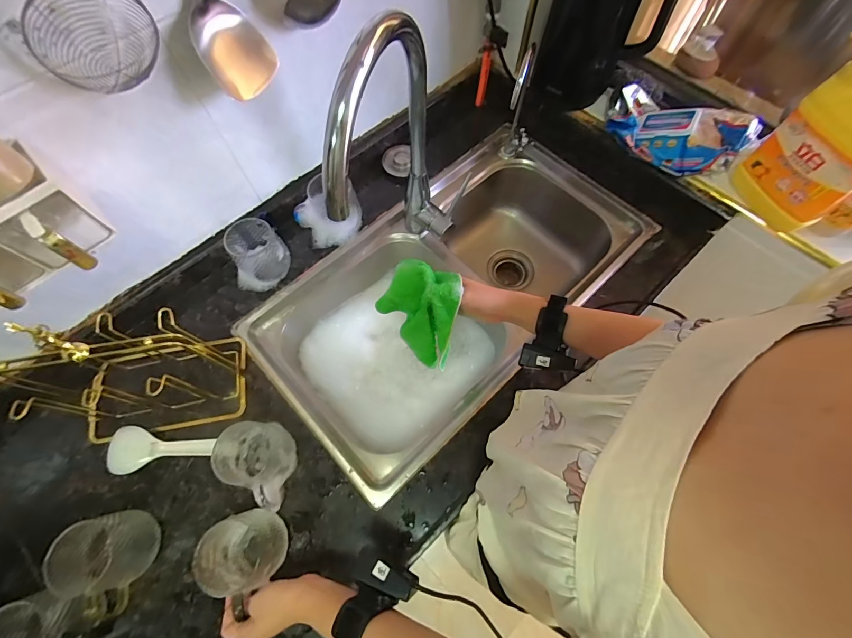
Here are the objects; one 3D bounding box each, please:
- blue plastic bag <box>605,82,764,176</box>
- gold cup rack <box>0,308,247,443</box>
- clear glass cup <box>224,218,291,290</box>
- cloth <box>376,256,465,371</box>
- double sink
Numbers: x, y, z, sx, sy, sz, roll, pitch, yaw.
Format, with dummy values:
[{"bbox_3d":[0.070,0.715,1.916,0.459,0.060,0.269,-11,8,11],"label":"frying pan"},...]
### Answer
[{"bbox_3d":[0.475,-0.366,0.720,0.249,0.064,0.132,29,70,12],"label":"blue plastic bag"},{"bbox_3d":[-0.417,0.073,0.512,0.252,0.199,0.140,-12,67,-4],"label":"gold cup rack"},{"bbox_3d":[-0.300,-0.113,0.663,0.100,0.086,0.091,0,67,1],"label":"clear glass cup"},{"bbox_3d":[-0.008,-0.013,0.568,0.125,0.183,0.086,25,69,11],"label":"cloth"},{"bbox_3d":[0.057,-0.049,0.785,0.728,0.204,0.395,-41,72,-16],"label":"double sink"}]

